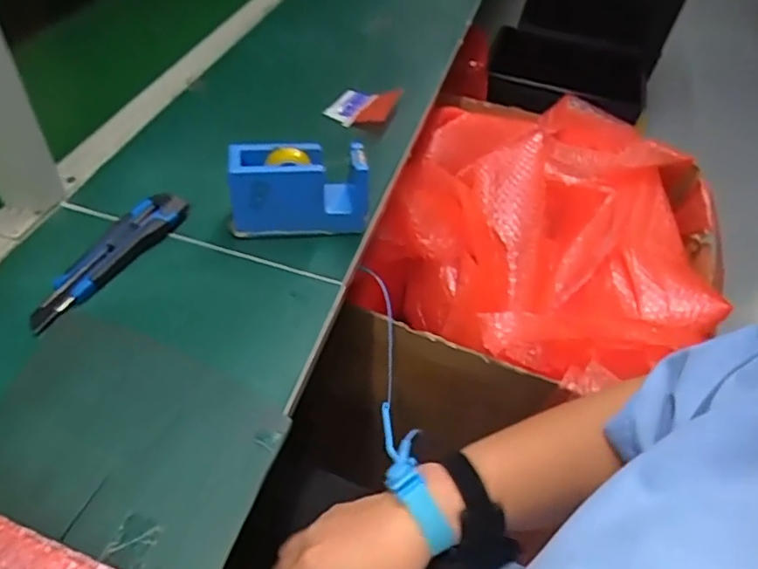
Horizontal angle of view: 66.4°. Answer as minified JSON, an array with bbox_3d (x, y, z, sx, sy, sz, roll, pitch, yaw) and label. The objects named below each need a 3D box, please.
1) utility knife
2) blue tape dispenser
[{"bbox_3d":[-0.246,-0.028,0.524,0.041,0.020,0.171,26,50,16],"label":"utility knife"},{"bbox_3d":[-0.076,-0.092,0.562,0.130,0.078,0.050,-2,48,-9],"label":"blue tape dispenser"}]

